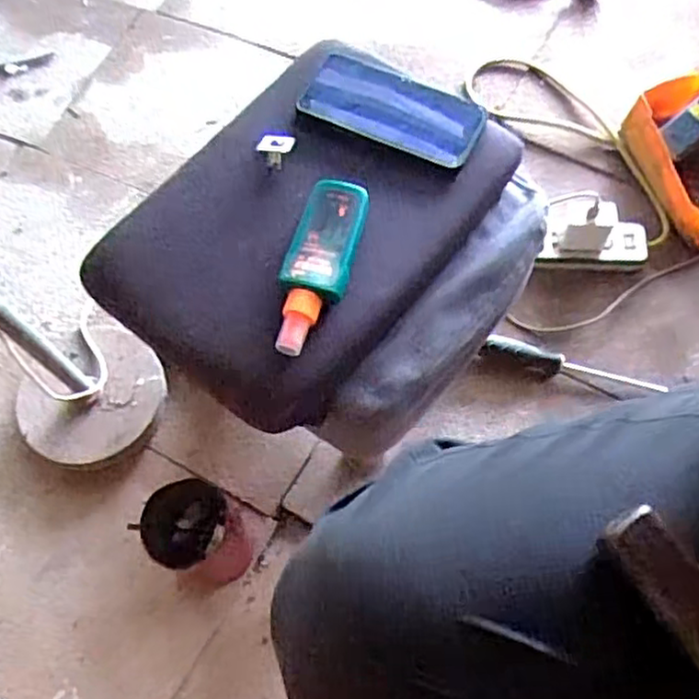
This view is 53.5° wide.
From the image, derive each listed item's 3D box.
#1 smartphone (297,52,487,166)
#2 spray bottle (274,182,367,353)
[{"bbox_3d":[0.040,-0.221,0.627,0.159,0.016,0.078,25,77,7],"label":"smartphone"},{"bbox_3d":[-0.024,-0.066,0.561,0.053,0.033,0.154,15,67,9],"label":"spray bottle"}]

